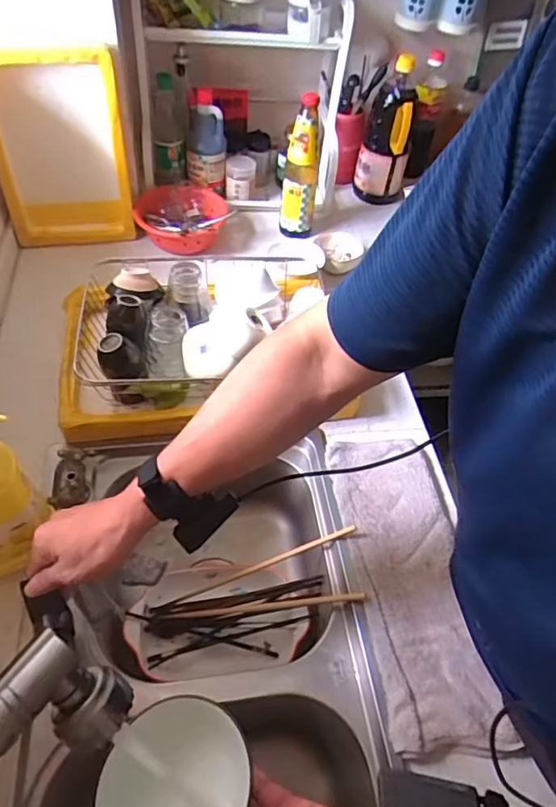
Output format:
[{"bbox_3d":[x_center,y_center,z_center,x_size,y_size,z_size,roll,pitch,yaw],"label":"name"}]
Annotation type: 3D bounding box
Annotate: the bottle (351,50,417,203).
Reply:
[{"bbox_3d":[0.246,-0.598,1.193,0.110,0.296,0.087,11,51,3],"label":"bottle"}]

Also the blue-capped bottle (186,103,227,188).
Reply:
[{"bbox_3d":[-0.151,-0.540,1.133,0.081,0.165,0.060,-1,51,-7],"label":"blue-capped bottle"}]

